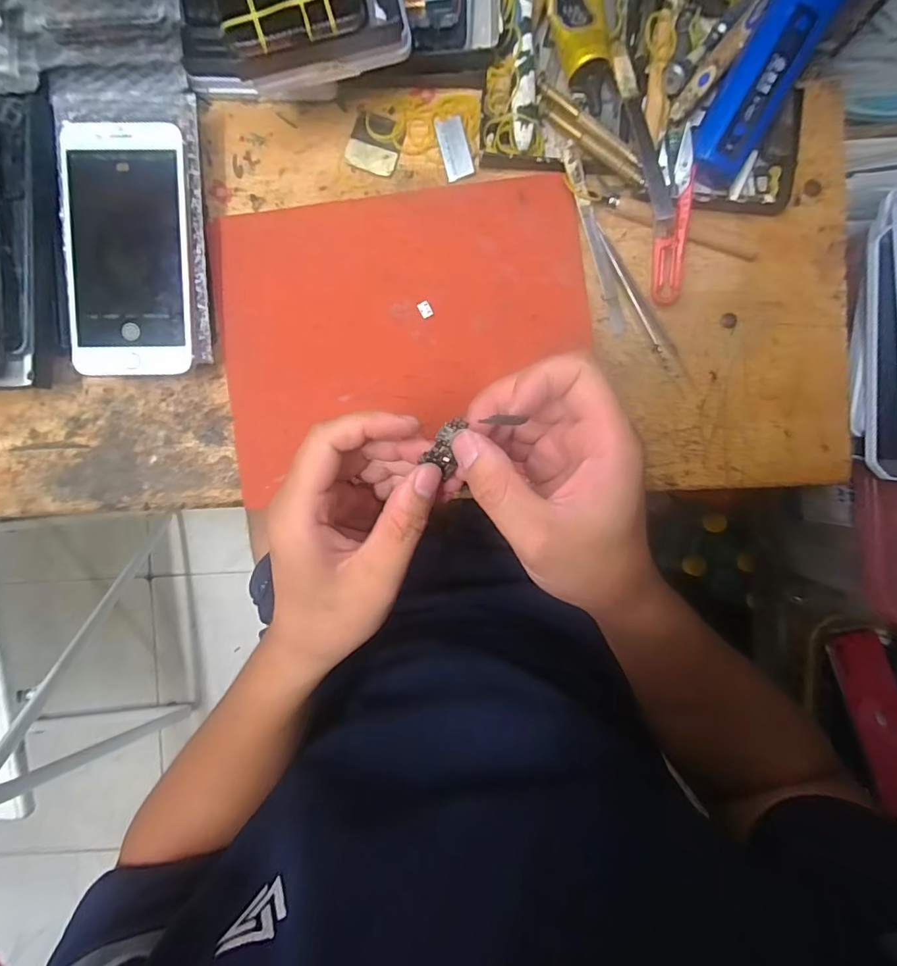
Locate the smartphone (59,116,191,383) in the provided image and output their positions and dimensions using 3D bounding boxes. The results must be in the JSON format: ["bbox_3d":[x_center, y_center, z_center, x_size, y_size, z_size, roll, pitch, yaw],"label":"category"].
[{"bbox_3d":[-0.209,-0.150,0.315,0.078,0.007,0.157,0,94,0],"label":"smartphone"}]

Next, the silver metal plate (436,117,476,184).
[{"bbox_3d":[0.005,-0.235,0.341,0.019,0.004,0.040,-17,92,0],"label":"silver metal plate"}]

